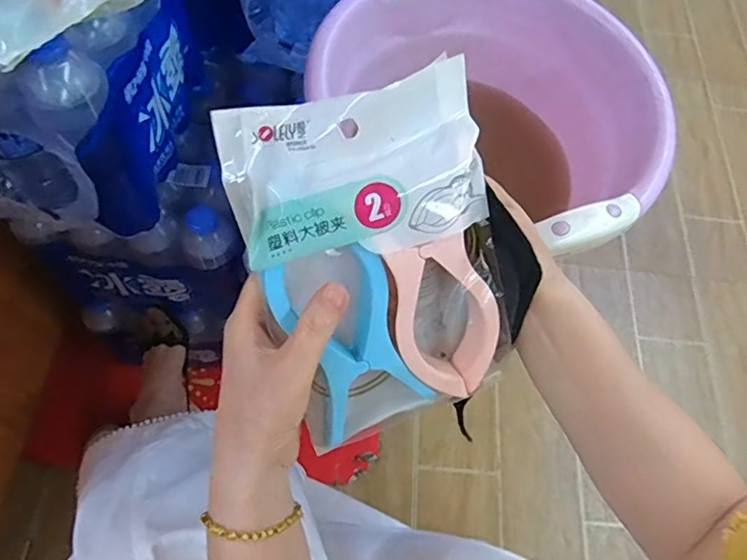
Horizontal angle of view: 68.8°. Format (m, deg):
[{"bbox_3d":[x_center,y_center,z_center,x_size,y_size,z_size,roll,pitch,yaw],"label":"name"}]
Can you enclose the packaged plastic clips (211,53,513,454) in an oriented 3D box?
[{"bbox_3d":[0.004,-0.007,0.307,0.126,0.197,0.037,-18,26,-7],"label":"packaged plastic clips"}]

